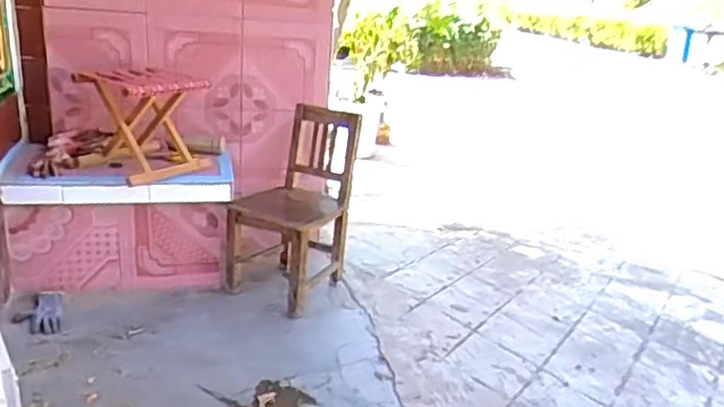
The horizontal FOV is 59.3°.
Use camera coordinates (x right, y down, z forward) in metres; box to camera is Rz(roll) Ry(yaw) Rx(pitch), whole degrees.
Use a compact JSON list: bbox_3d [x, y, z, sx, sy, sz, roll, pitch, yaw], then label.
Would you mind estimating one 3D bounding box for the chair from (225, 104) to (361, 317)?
[{"bbox_3d":[-0.182,0.006,1.737,0.269,0.542,0.258,20,24,34],"label":"chair"}]

